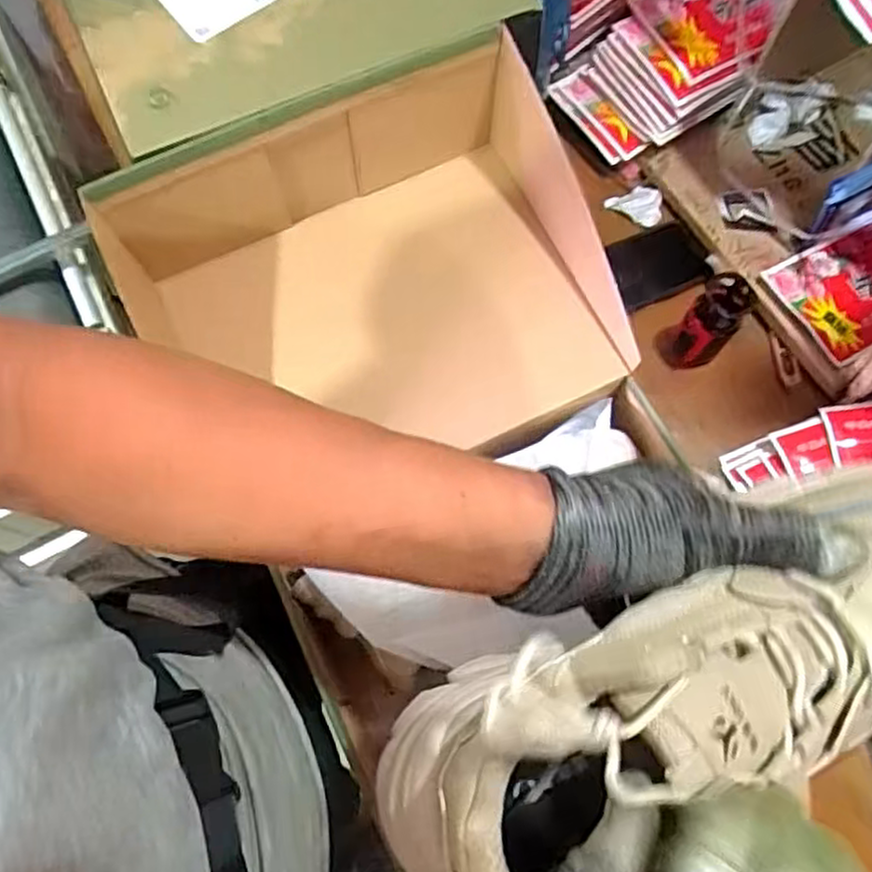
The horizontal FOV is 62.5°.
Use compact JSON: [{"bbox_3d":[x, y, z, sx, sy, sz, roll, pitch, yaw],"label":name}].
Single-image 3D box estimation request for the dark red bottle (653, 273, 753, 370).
[{"bbox_3d":[0.260,-0.108,0.701,0.052,0.113,0.050,0,71,1],"label":"dark red bottle"}]

